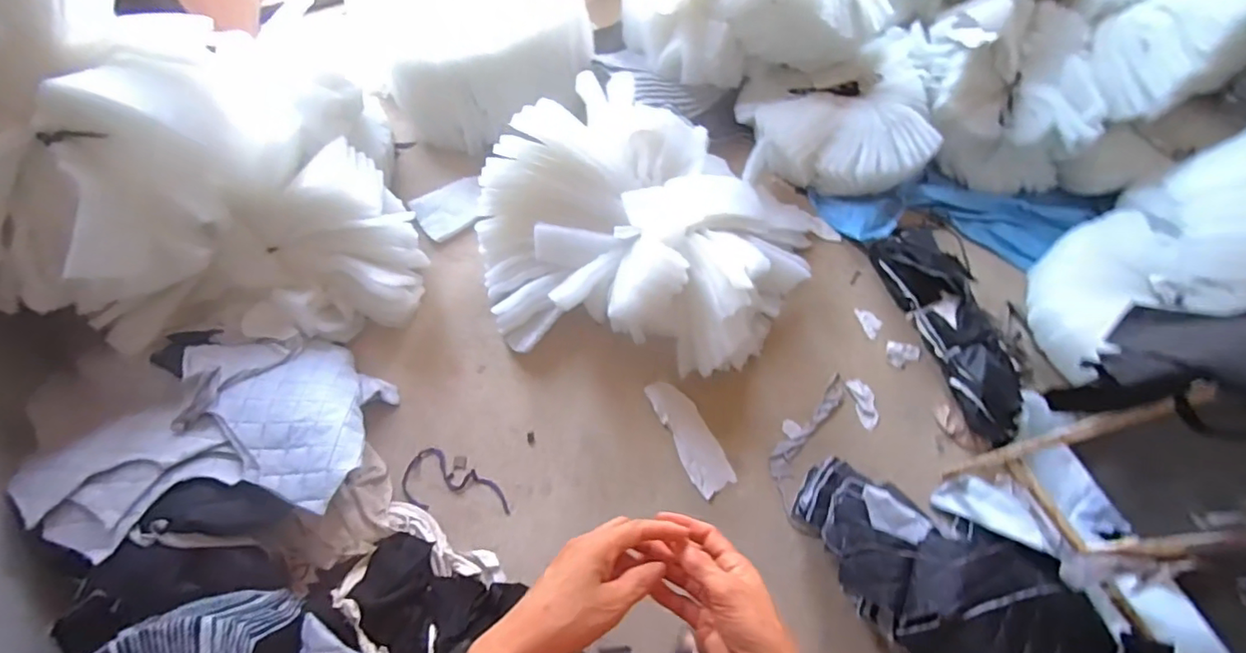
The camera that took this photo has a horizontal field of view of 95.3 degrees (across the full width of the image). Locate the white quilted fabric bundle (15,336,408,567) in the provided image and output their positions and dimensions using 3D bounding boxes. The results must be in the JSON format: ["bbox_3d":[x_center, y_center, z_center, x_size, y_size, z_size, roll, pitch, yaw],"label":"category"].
[{"bbox_3d":[-0.892,0.250,1.249,0.675,0.193,0.423,-12,67,-7],"label":"white quilted fabric bundle"}]

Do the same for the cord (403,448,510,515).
[{"bbox_3d":[-0.396,0.392,1.334,0.256,0.006,0.125,26,68,9],"label":"cord"}]

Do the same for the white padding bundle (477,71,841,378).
[{"bbox_3d":[0.086,-0.226,1.438,0.875,0.354,0.603,10,66,3],"label":"white padding bundle"}]

